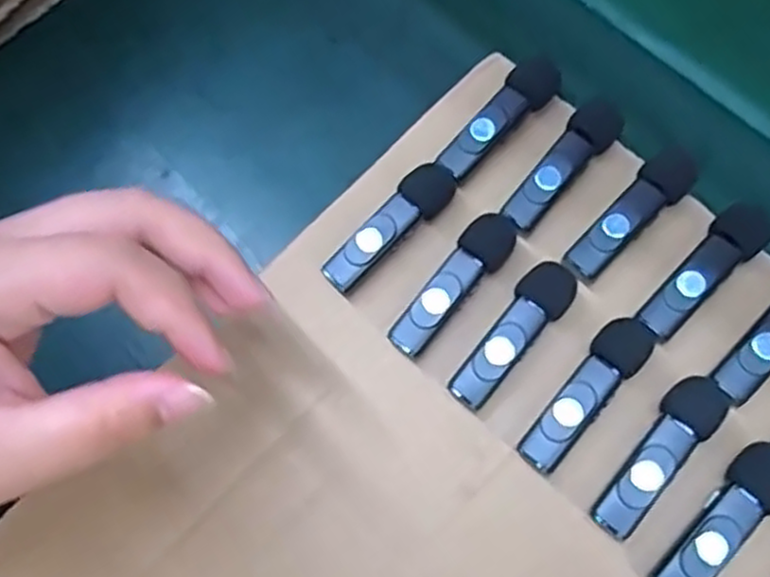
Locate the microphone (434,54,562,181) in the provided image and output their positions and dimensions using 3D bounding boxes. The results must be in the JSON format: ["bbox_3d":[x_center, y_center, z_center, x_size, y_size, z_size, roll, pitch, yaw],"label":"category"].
[{"bbox_3d":[0.047,-0.071,0.307,0.062,0.013,0.017,-43,73,-13],"label":"microphone"}]

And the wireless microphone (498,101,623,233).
[{"bbox_3d":[0.073,-0.049,0.299,0.018,0.014,0.061,38,75,15],"label":"wireless microphone"}]

